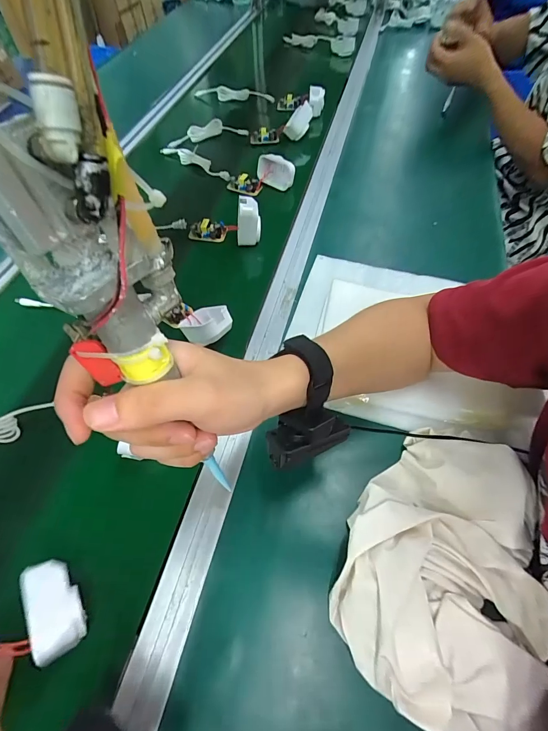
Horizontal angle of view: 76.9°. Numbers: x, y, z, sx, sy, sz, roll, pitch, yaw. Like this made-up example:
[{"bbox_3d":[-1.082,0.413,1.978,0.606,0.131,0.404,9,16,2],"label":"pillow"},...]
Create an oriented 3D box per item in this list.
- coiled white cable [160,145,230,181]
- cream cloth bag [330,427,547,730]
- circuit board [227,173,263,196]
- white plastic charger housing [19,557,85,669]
[{"bbox_3d":[-0.158,-0.418,0.699,0.210,0.025,0.029,38,72,24],"label":"coiled white cable"},{"bbox_3d":[0.144,0.164,0.292,0.161,0.053,0.238,12,64,13],"label":"cream cloth bag"},{"bbox_3d":[-0.056,-0.335,0.638,0.065,0.029,0.022,18,65,17],"label":"circuit board"},{"bbox_3d":[-0.181,0.197,0.281,0.037,0.024,0.069,-3,41,-46],"label":"white plastic charger housing"}]

